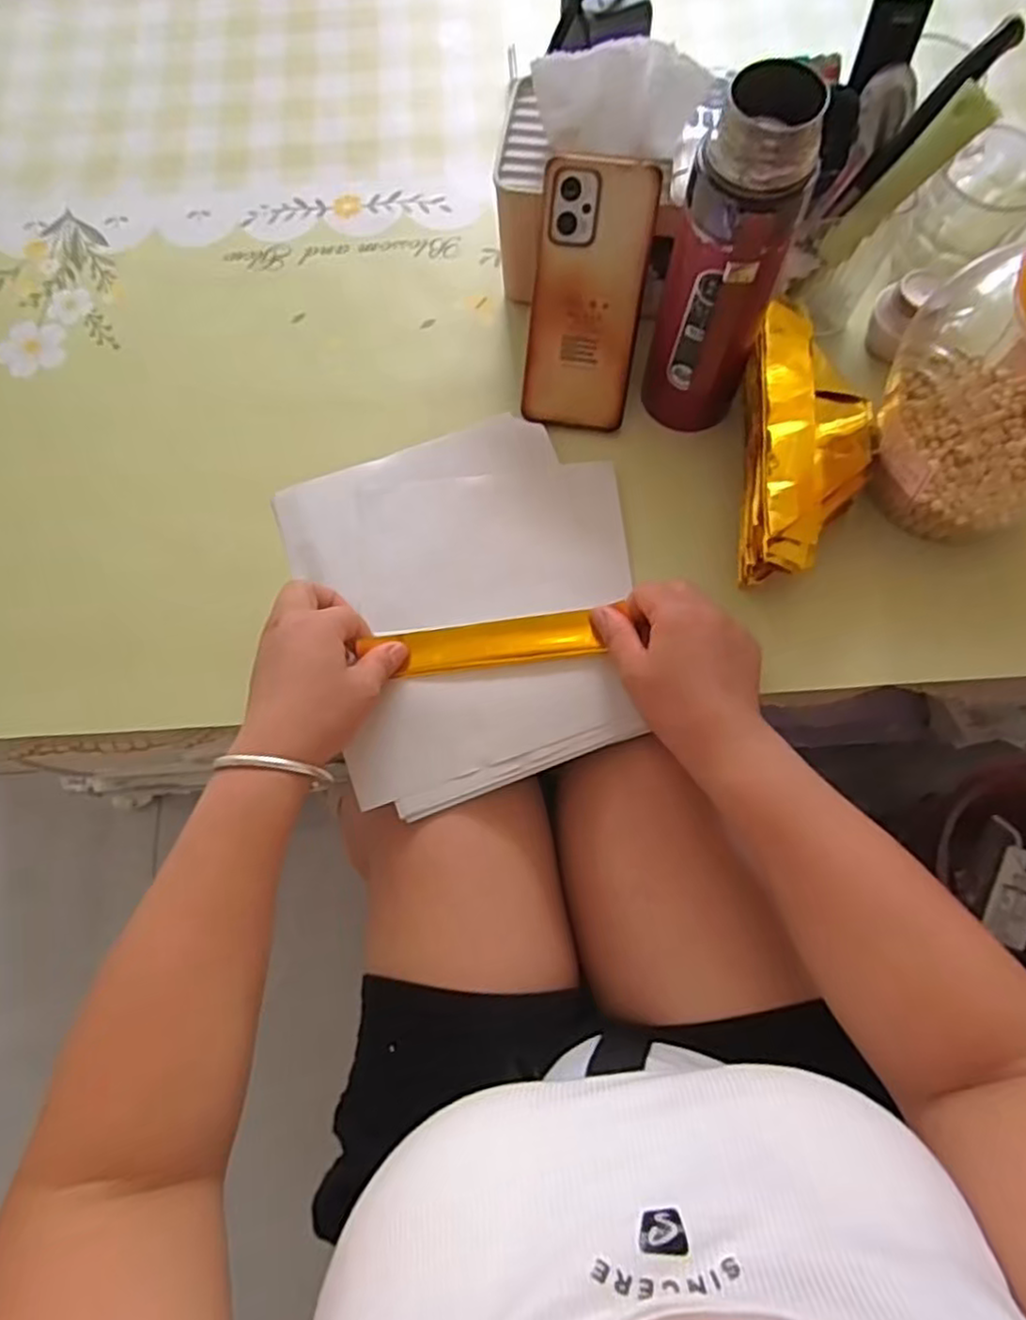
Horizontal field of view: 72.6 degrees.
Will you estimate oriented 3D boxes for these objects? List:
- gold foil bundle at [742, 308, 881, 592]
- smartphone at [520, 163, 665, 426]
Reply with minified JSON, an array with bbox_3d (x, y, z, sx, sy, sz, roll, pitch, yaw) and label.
[{"bbox_3d":[0.198,-0.150,0.477,0.084,0.064,0.196,4,73,4],"label":"gold foil bundle"},{"bbox_3d":[0.051,-0.246,0.484,0.075,0.163,0.007,9,29,5],"label":"smartphone"}]

